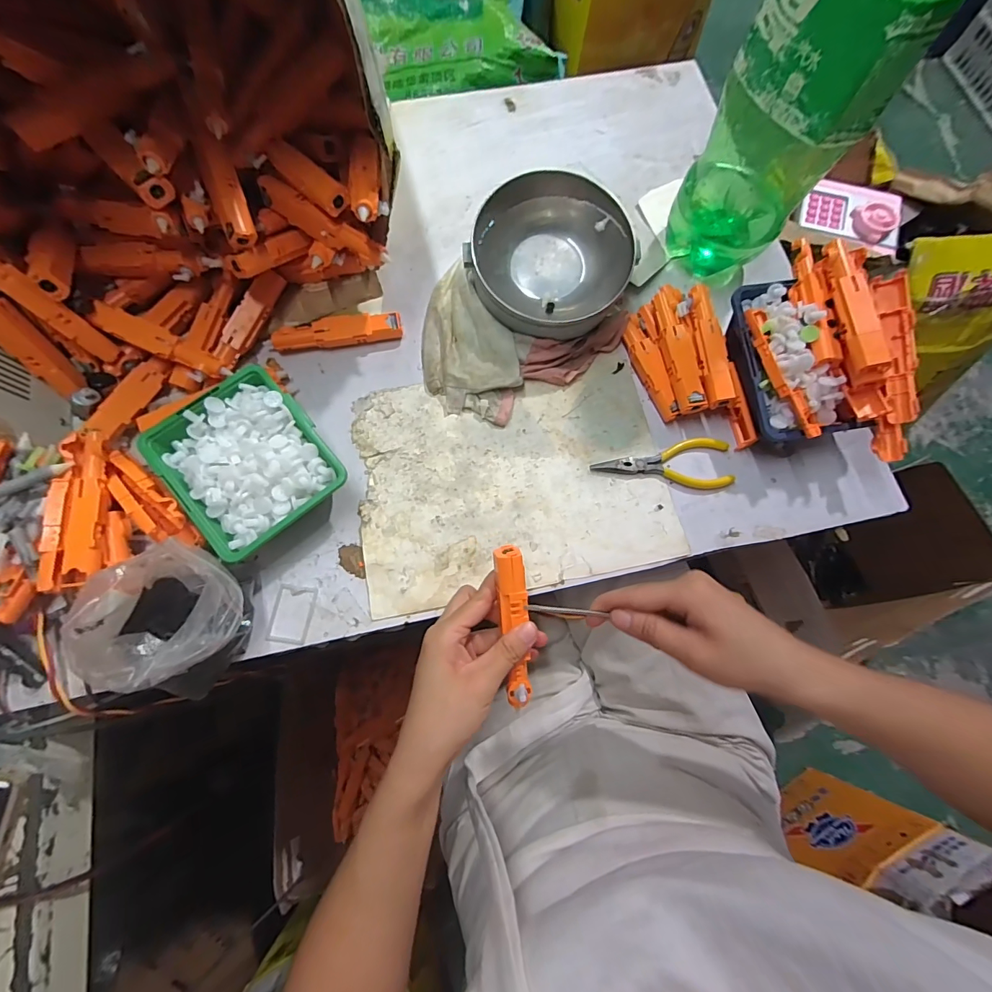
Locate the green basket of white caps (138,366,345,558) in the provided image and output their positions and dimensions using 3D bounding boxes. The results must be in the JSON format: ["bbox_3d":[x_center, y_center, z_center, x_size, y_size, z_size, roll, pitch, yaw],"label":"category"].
[{"bbox_3d":[-0.196,-0.024,0.358,0.110,0.060,0.120,-38,77,-10],"label":"green basket of white caps"}]

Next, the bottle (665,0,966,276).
[{"bbox_3d":[0.230,-0.308,0.318,0.107,0.313,0.090,33,77,9],"label":"bottle"}]

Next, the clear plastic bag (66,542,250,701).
[{"bbox_3d":[-0.227,0.090,0.308,0.083,0.087,0.101,24,76,7],"label":"clear plastic bag"}]

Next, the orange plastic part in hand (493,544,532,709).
[{"bbox_3d":[0.014,0.095,0.312,0.021,0.016,0.116,-6,98,-3],"label":"orange plastic part in hand"}]

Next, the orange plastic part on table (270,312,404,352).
[{"bbox_3d":[-0.153,-0.158,0.420,0.121,0.021,0.027,-8,74,-2],"label":"orange plastic part on table"}]

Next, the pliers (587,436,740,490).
[{"bbox_3d":[0.155,-0.028,0.400,0.128,0.008,0.047,-4,74,0],"label":"pliers"}]

